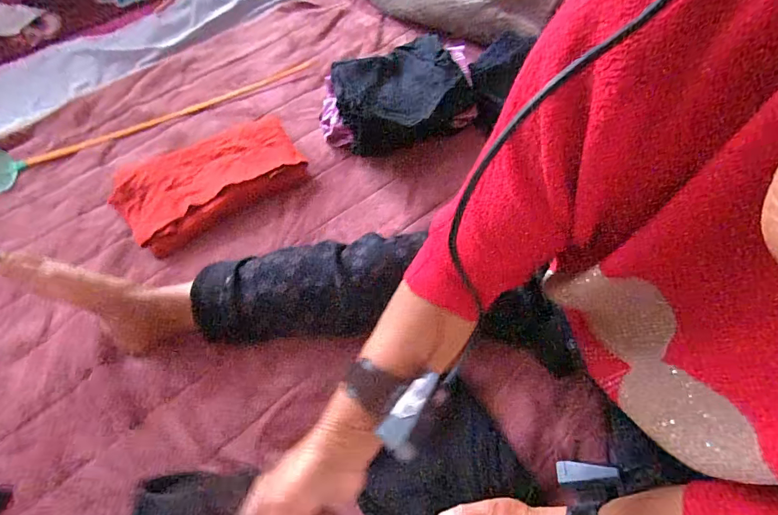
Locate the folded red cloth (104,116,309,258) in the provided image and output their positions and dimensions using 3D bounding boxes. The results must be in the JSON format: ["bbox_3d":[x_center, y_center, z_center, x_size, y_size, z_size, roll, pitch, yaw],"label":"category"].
[{"bbox_3d":[-0.322,-0.147,0.739,0.322,0.034,0.217,-29,64,-15],"label":"folded red cloth"}]

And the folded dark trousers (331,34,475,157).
[{"bbox_3d":[0.024,-0.313,0.795,0.252,0.101,0.207,-9,61,-5],"label":"folded dark trousers"}]

